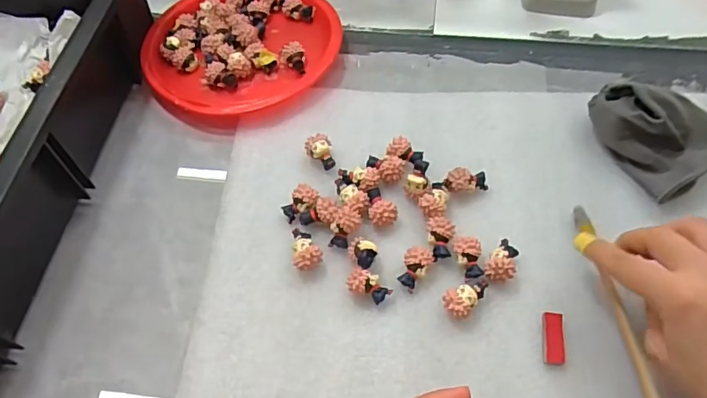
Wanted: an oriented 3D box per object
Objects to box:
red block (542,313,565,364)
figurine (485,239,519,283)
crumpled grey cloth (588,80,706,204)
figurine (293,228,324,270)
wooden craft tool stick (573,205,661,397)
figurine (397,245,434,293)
[{"bbox_3d":[0.130,0.090,0.333,0.014,0.006,0.034,7,59,8],"label":"red block"},{"bbox_3d":[0.105,0.044,0.358,0.020,0.020,0.033,24,62,17],"label":"figurine"},{"bbox_3d":[0.237,-0.053,0.397,0.078,0.049,0.094,-26,60,-13],"label":"crumpled grey cloth"},{"bbox_3d":[-0.033,0.036,0.369,0.020,0.018,0.034,-6,58,-1],"label":"figurine"},{"bbox_3d":[0.165,0.074,0.316,0.008,0.008,0.186,0,45,2],"label":"wooden craft tool stick"},{"bbox_3d":[0.043,0.048,0.357,0.018,0.020,0.027,20,61,14],"label":"figurine"}]

